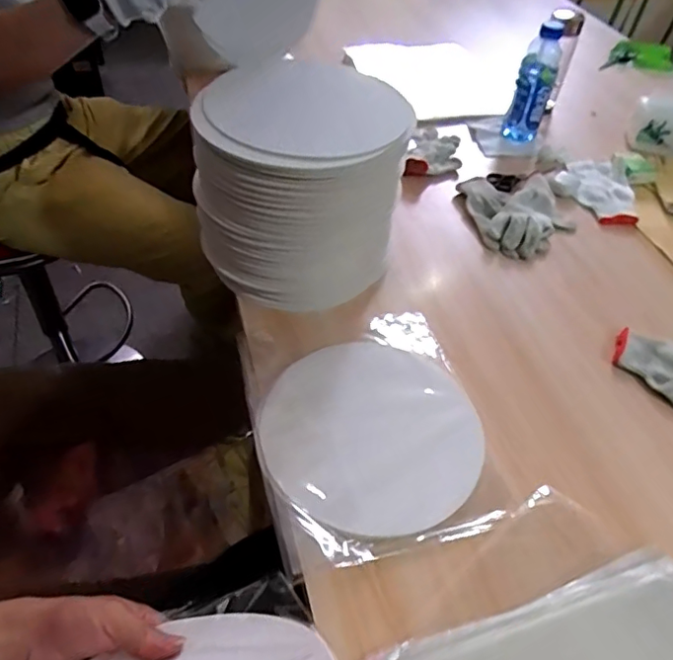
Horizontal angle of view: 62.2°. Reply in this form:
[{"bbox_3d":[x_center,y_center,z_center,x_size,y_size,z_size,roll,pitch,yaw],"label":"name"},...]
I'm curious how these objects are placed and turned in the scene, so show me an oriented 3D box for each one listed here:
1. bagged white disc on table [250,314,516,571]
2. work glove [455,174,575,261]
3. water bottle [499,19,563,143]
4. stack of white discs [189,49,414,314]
[{"bbox_3d":[0.038,0.104,0.625,0.239,0.017,0.276,-10,50,-15],"label":"bagged white disc on table"},{"bbox_3d":[0.298,-0.197,0.917,0.152,0.038,0.190,-10,50,-15],"label":"work glove"},{"bbox_3d":[0.377,-0.466,1.065,0.067,0.205,0.064,22,49,13],"label":"water bottle"},{"bbox_3d":[-0.046,-0.181,0.741,0.262,0.217,0.213,-5,48,-10],"label":"stack of white discs"}]

